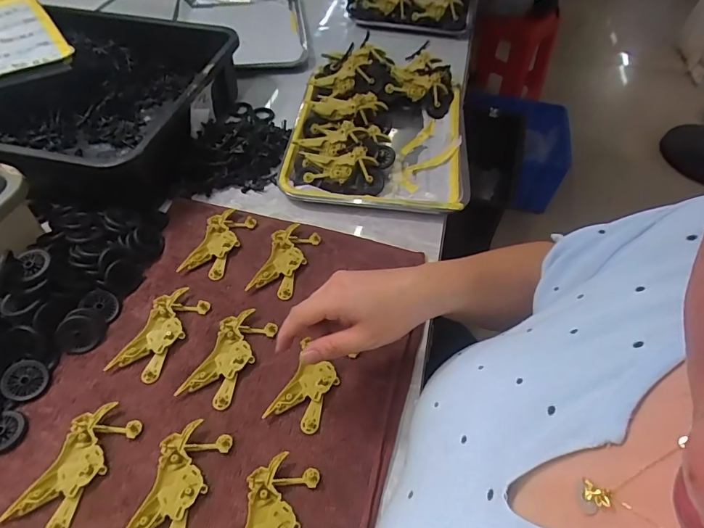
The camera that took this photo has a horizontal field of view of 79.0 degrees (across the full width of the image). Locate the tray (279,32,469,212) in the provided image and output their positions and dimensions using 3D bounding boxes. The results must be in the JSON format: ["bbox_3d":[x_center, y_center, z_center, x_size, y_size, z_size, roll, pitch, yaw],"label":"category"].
[{"bbox_3d":[0.045,-0.218,0.650,0.256,0.057,0.333,6,52,3],"label":"tray"}]

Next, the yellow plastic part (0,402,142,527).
[{"bbox_3d":[-0.232,0.172,0.359,0.050,0.009,0.103,19,54,13],"label":"yellow plastic part"}]

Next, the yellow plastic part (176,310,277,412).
[{"bbox_3d":[-0.122,0.092,0.425,0.051,0.011,0.099,22,55,15],"label":"yellow plastic part"}]

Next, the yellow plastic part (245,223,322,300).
[{"bbox_3d":[-0.079,-0.005,0.504,0.050,0.014,0.101,17,53,11],"label":"yellow plastic part"}]

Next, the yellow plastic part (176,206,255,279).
[{"bbox_3d":[-0.161,-0.027,0.518,0.051,0.010,0.104,17,53,11],"label":"yellow plastic part"}]

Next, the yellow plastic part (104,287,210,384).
[{"bbox_3d":[-0.196,0.070,0.439,0.051,0.010,0.098,20,54,13],"label":"yellow plastic part"}]

